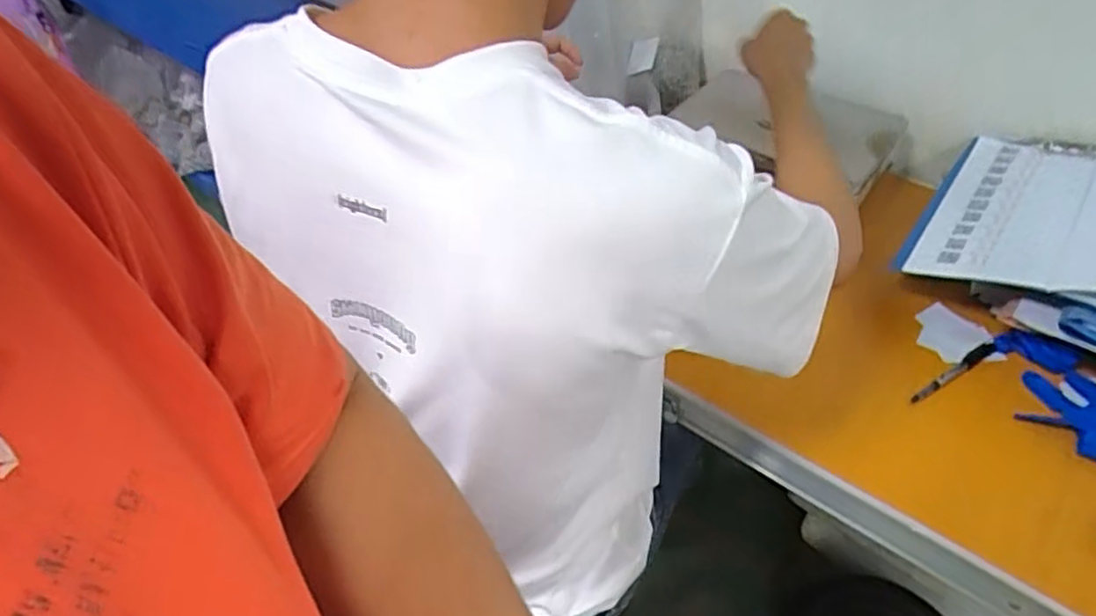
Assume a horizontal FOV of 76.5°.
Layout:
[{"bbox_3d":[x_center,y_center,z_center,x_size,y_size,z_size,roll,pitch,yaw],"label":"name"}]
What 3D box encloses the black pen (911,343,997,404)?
[{"bbox_3d":[0.460,0.072,0.788,0.141,0.013,0.017,-22,49,-23],"label":"black pen"}]

